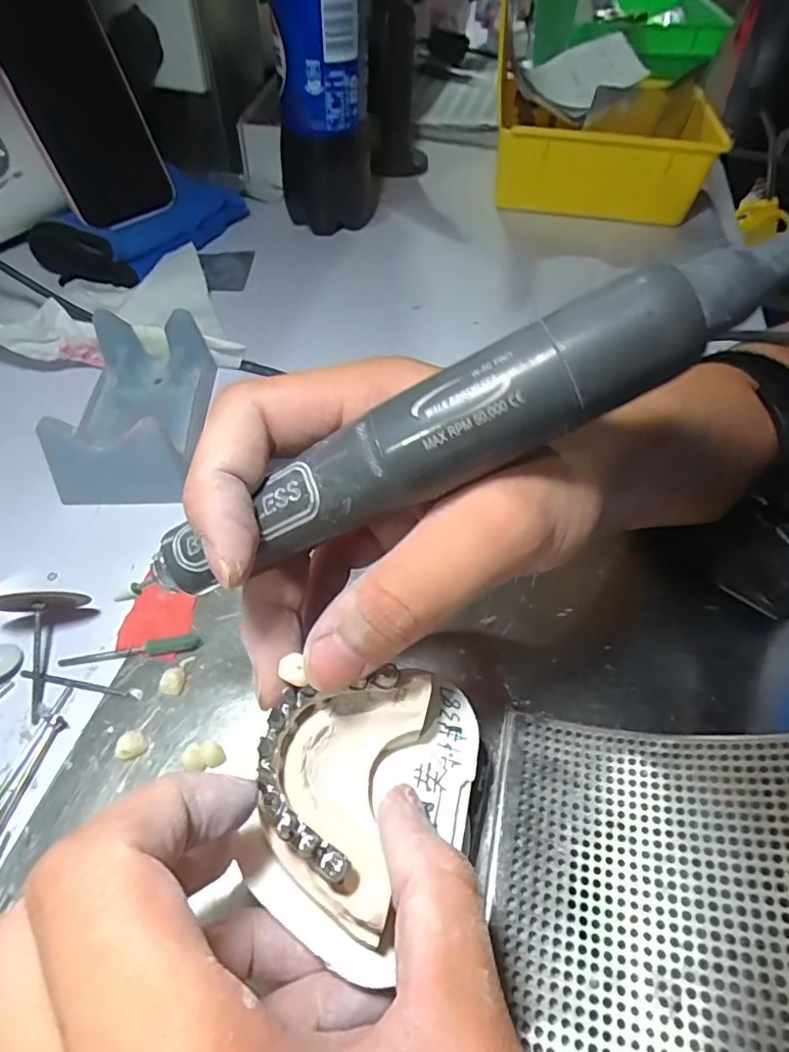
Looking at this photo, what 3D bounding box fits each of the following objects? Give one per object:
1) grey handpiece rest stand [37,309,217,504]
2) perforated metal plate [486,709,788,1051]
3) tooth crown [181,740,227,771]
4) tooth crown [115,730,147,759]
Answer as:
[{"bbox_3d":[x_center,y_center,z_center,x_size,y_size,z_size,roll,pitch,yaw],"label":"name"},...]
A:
[{"bbox_3d":[-0.132,-0.065,0.286,0.062,0.034,0.107,-1,53,-5],"label":"grey handpiece rest stand"},{"bbox_3d":[0.082,0.104,0.159,0.111,0.014,0.096,-8,46,31],"label":"perforated metal plate"},{"bbox_3d":[-0.067,0.081,0.201,0.014,0.009,0.010,-9,54,-11],"label":"tooth crown"},{"bbox_3d":[-0.094,0.078,0.202,0.010,0.008,0.007,-26,59,-21],"label":"tooth crown"}]

